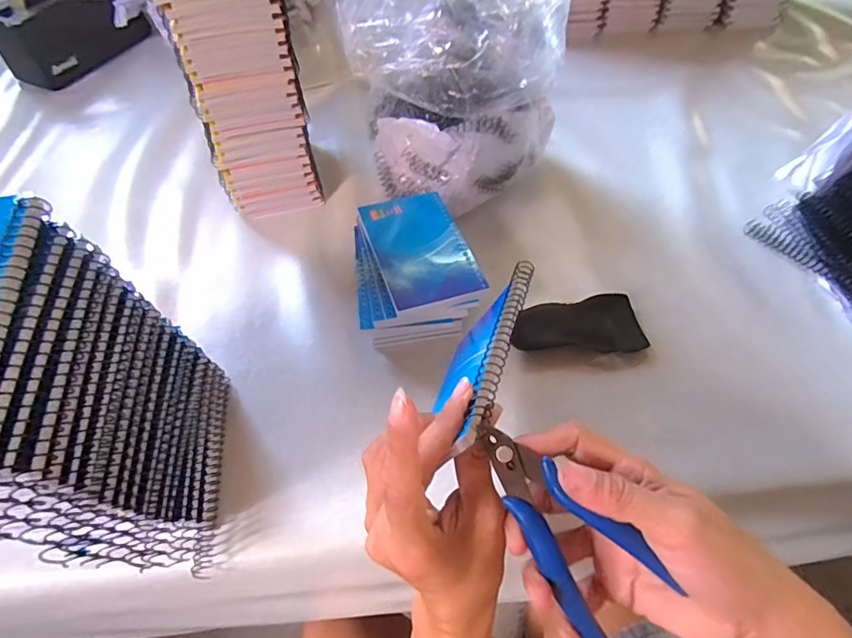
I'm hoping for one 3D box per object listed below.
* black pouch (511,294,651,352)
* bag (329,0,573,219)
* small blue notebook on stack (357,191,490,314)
[{"bbox_3d":[0.138,0.007,0.454,0.119,0.015,0.055,-7,55,-5],"label":"black pouch"},{"bbox_3d":[0.030,-0.220,0.487,0.191,0.226,0.167,9,55,7],"label":"bag"},{"bbox_3d":[-0.006,-0.064,0.445,0.078,0.012,0.124,-16,56,-11],"label":"small blue notebook on stack"}]

